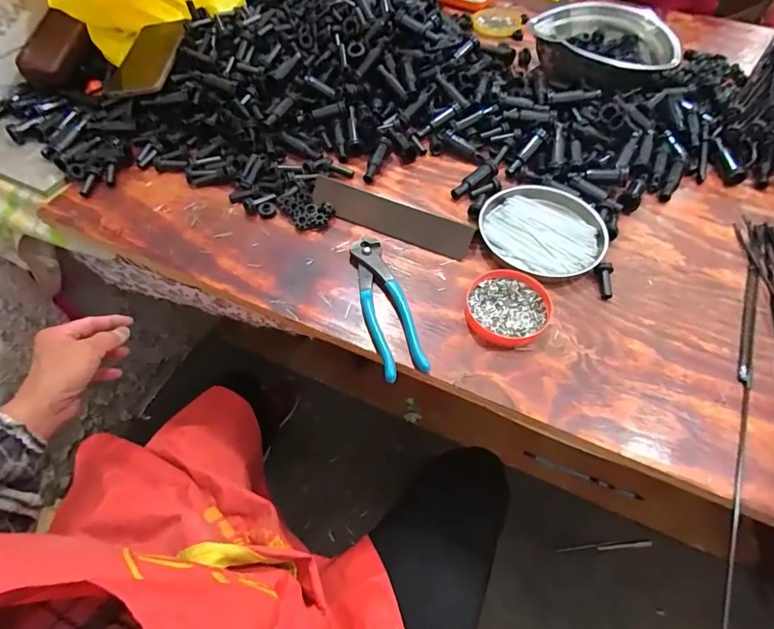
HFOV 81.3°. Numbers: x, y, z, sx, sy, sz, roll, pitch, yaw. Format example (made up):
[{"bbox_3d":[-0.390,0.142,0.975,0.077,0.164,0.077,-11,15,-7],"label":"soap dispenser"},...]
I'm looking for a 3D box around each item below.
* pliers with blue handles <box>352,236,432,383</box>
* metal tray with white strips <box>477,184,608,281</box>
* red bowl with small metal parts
[{"bbox_3d":[-0.004,-0.011,0.441,0.044,0.015,0.163,-15,58,-10],"label":"pliers with blue handles"},{"bbox_3d":[0.174,-0.095,0.498,0.131,0.015,0.123,31,62,19],"label":"metal tray with white strips"},{"bbox_3d":[0.117,-0.008,0.438,0.078,0.014,0.087,32,62,20],"label":"red bowl with small metal parts"}]

